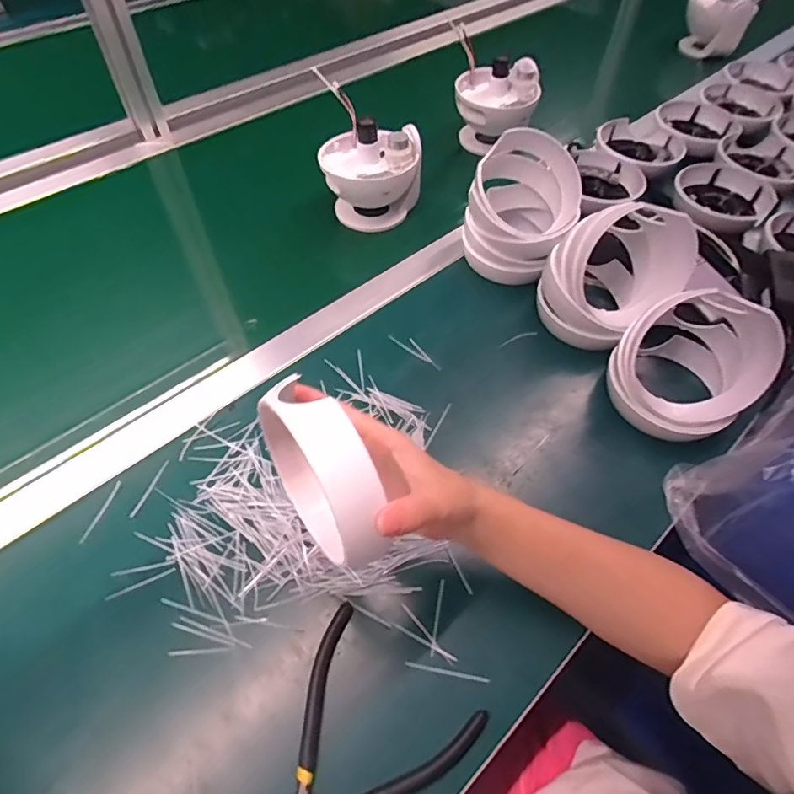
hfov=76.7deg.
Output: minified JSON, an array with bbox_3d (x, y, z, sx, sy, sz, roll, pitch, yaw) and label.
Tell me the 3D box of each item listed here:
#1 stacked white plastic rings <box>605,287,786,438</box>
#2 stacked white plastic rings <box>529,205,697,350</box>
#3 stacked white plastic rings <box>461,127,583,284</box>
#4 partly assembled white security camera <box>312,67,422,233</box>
[{"bbox_3d":[0.266,-0.033,0.449,0.121,0.106,0.111,1,56,-1],"label":"stacked white plastic rings"},{"bbox_3d":[0.213,-0.124,0.500,0.114,0.115,0.104,0,55,0],"label":"stacked white plastic rings"},{"bbox_3d":[0.139,-0.207,0.562,0.114,0.110,0.132,15,56,11],"label":"stacked white plastic rings"},{"bbox_3d":[-0.031,-0.269,0.614,0.119,0.116,0.094,-2,55,-1],"label":"partly assembled white security camera"}]

